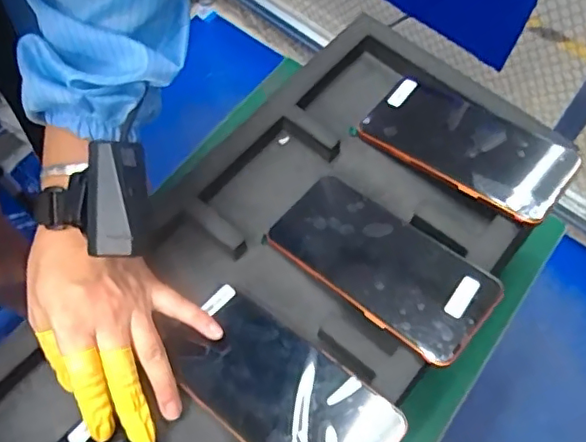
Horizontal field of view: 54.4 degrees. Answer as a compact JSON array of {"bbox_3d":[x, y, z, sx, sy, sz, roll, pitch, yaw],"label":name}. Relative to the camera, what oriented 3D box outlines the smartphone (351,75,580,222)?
[{"bbox_3d":[0.136,-0.062,0.454,0.162,0.010,0.072,33,72,28],"label":"smartphone"}]

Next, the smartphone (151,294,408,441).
[{"bbox_3d":[-0.014,0.109,0.371,0.163,0.008,0.074,31,66,24],"label":"smartphone"}]

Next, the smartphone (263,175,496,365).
[{"bbox_3d":[0.062,0.028,0.413,0.162,0.006,0.075,35,68,27],"label":"smartphone"}]

